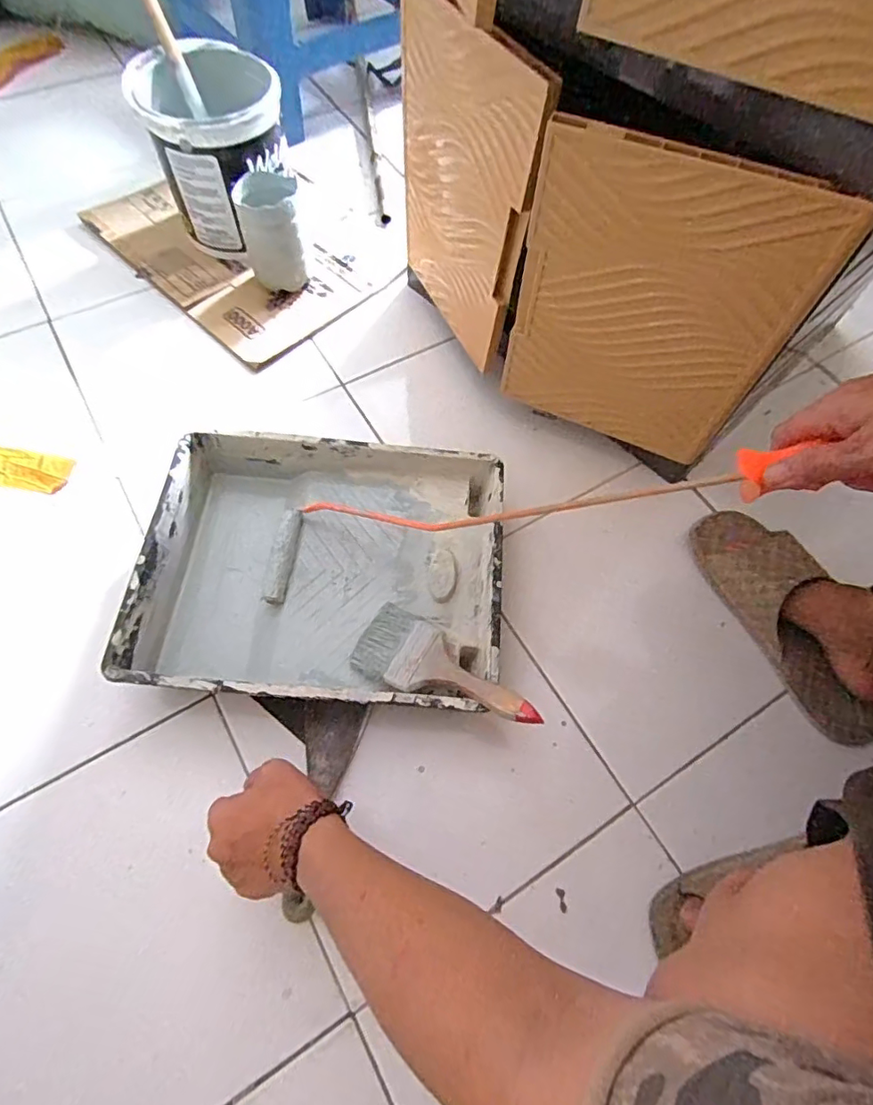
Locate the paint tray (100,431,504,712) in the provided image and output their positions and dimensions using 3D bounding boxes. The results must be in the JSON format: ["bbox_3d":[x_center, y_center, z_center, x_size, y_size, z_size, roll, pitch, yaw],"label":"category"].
[{"bbox_3d":[-0.112,0.016,0.571,0.344,0.073,0.270,4,64,1],"label":"paint tray"}]

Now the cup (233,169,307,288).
[{"bbox_3d":[-0.216,-0.425,0.739,0.077,0.126,0.079,-3,64,-3],"label":"cup"}]

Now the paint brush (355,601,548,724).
[{"bbox_3d":[0.009,0.105,0.500,0.175,0.017,0.072,21,65,22],"label":"paint brush"}]

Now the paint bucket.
[{"bbox_3d":[-0.286,-0.539,0.761,0.171,0.182,0.186,0,64,-1],"label":"paint bucket"}]

